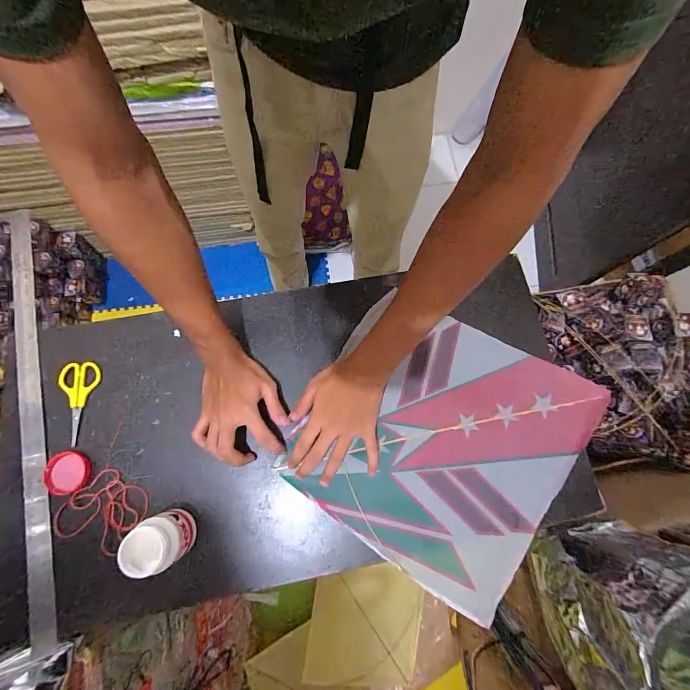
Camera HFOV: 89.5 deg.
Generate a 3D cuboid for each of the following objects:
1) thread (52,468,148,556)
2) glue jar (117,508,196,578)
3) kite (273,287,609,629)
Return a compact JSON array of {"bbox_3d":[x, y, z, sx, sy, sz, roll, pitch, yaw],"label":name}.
[{"bbox_3d":[-0.317,0.220,0.453,0.096,0.013,0.100,0,76,-2],"label":"thread"},{"bbox_3d":[-0.216,0.230,0.410,0.048,0.080,0.055,-28,79,-8],"label":"glue jar"},{"bbox_3d":[0.128,0.123,0.475,0.317,0.046,0.331,32,77,6],"label":"kite"}]

